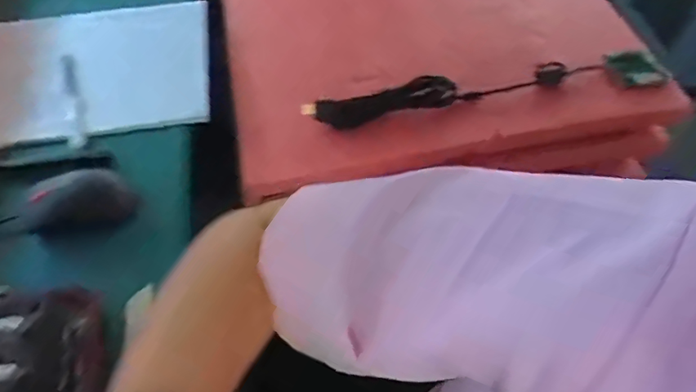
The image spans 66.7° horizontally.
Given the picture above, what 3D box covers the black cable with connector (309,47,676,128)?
[{"bbox_3d":[0.164,-0.123,0.602,0.425,0.025,0.050,-8,54,-6],"label":"black cable with connector"}]

